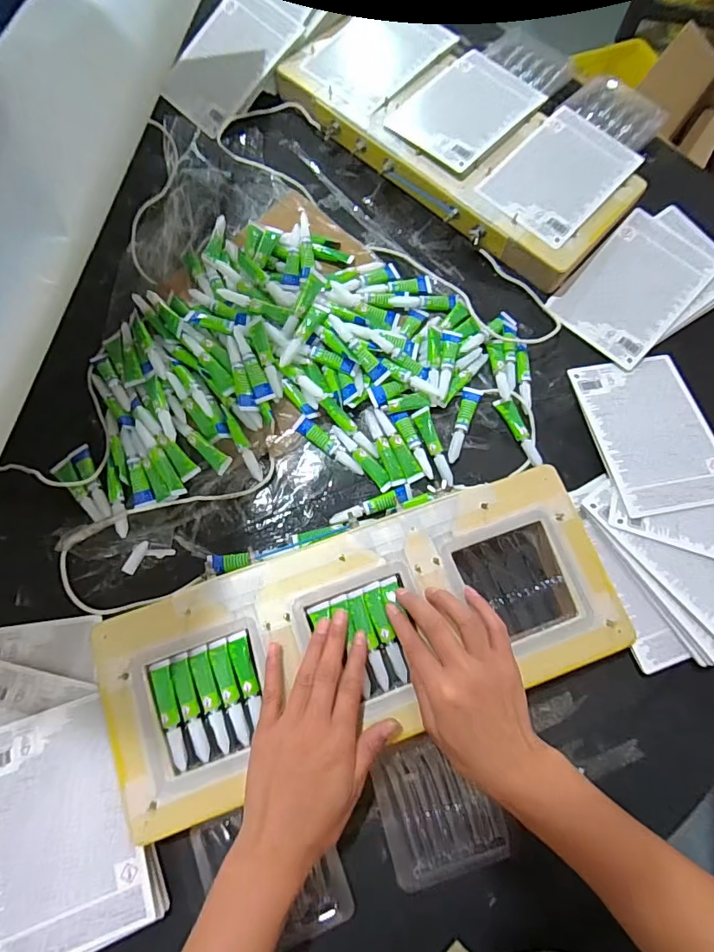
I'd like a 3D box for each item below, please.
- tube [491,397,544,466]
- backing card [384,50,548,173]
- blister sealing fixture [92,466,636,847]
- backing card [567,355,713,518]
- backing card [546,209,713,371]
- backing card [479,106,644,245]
[{"bbox_3d":[0.166,-0.047,0.484,0.018,0.010,0.077,-23,77,-8],"label":"tube"},{"bbox_3d":[0.129,-0.426,0.558,0.117,0.011,0.159,42,79,14],"label":"backing card"},{"bbox_3d":[0.008,0.131,0.406,0.419,0.019,0.168,-19,76,-7],"label":"blister sealing fixture"},{"bbox_3d":[0.296,-0.046,0.484,0.114,0.006,0.166,-9,67,-4],"label":"backing card"},{"bbox_3d":[0.305,-0.208,0.531,0.112,0.006,0.167,43,85,12],"label":"backing card"},{"bbox_3d":[0.228,-0.338,0.538,0.114,0.004,0.169,42,78,10],"label":"backing card"}]

